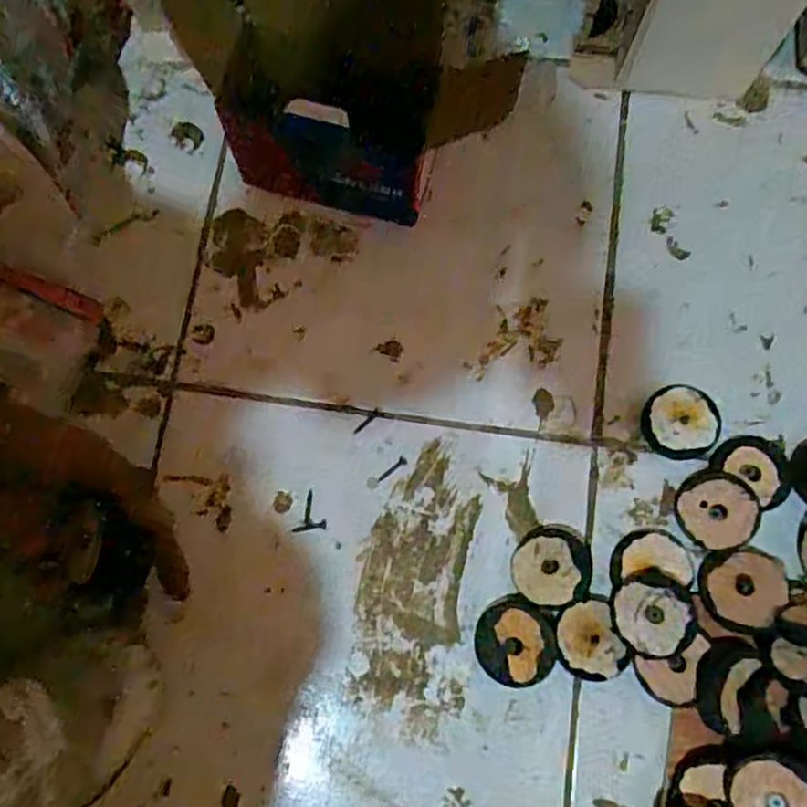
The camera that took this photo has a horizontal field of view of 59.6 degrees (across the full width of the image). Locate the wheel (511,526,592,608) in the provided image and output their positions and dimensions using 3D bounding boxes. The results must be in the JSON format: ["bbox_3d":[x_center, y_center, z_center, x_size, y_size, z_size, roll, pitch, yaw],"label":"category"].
[{"bbox_3d":[0.098,0.105,0.460,0.052,0.017,0.051,0,77,1],"label":"wheel"}]

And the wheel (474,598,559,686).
[{"bbox_3d":[0.072,0.152,0.451,0.052,0.022,0.052,1,94,12],"label":"wheel"}]

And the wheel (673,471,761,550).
[{"bbox_3d":[0.207,0.071,0.462,0.052,0.010,0.049,0,77,1],"label":"wheel"}]

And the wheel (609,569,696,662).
[{"bbox_3d":[0.157,0.133,0.445,0.048,0.018,0.051,-3,80,15],"label":"wheel"}]

